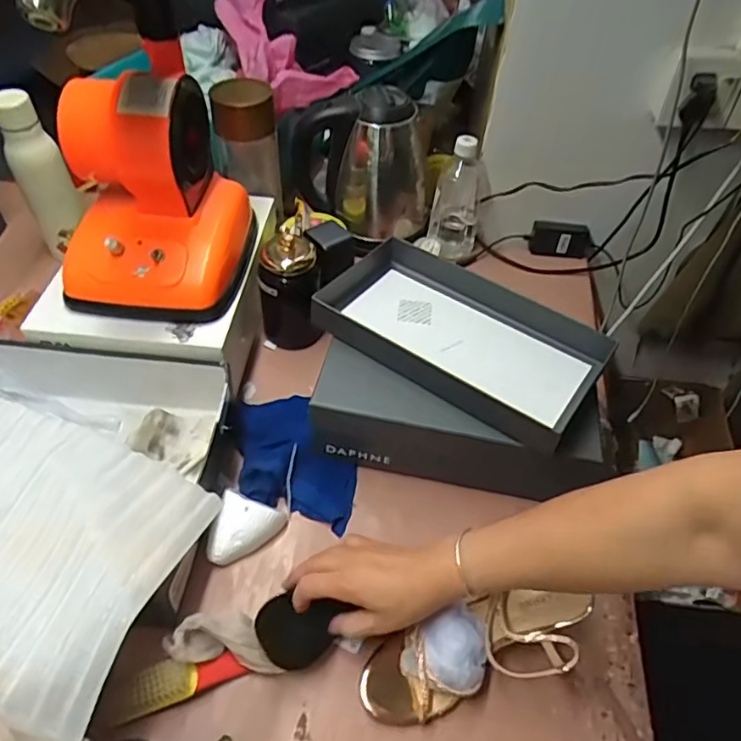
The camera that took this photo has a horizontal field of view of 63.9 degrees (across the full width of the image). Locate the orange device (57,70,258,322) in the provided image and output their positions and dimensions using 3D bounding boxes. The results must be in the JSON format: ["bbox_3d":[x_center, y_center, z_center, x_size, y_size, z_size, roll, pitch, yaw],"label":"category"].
[{"bbox_3d":[-0.239,-0.194,0.645,0.171,0.199,0.191,7,49,1],"label":"orange device"}]

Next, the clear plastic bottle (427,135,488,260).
[{"bbox_3d":[0.133,-0.262,0.894,0.075,0.179,0.080,10,49,4],"label":"clear plastic bottle"}]

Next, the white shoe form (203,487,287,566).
[{"bbox_3d":[-0.131,0.163,0.605,0.064,0.038,0.073,20,50,13],"label":"white shoe form"}]

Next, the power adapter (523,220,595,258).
[{"bbox_3d":[0.301,-0.205,0.937,0.101,0.058,0.029,11,49,5],"label":"power adapter"}]

